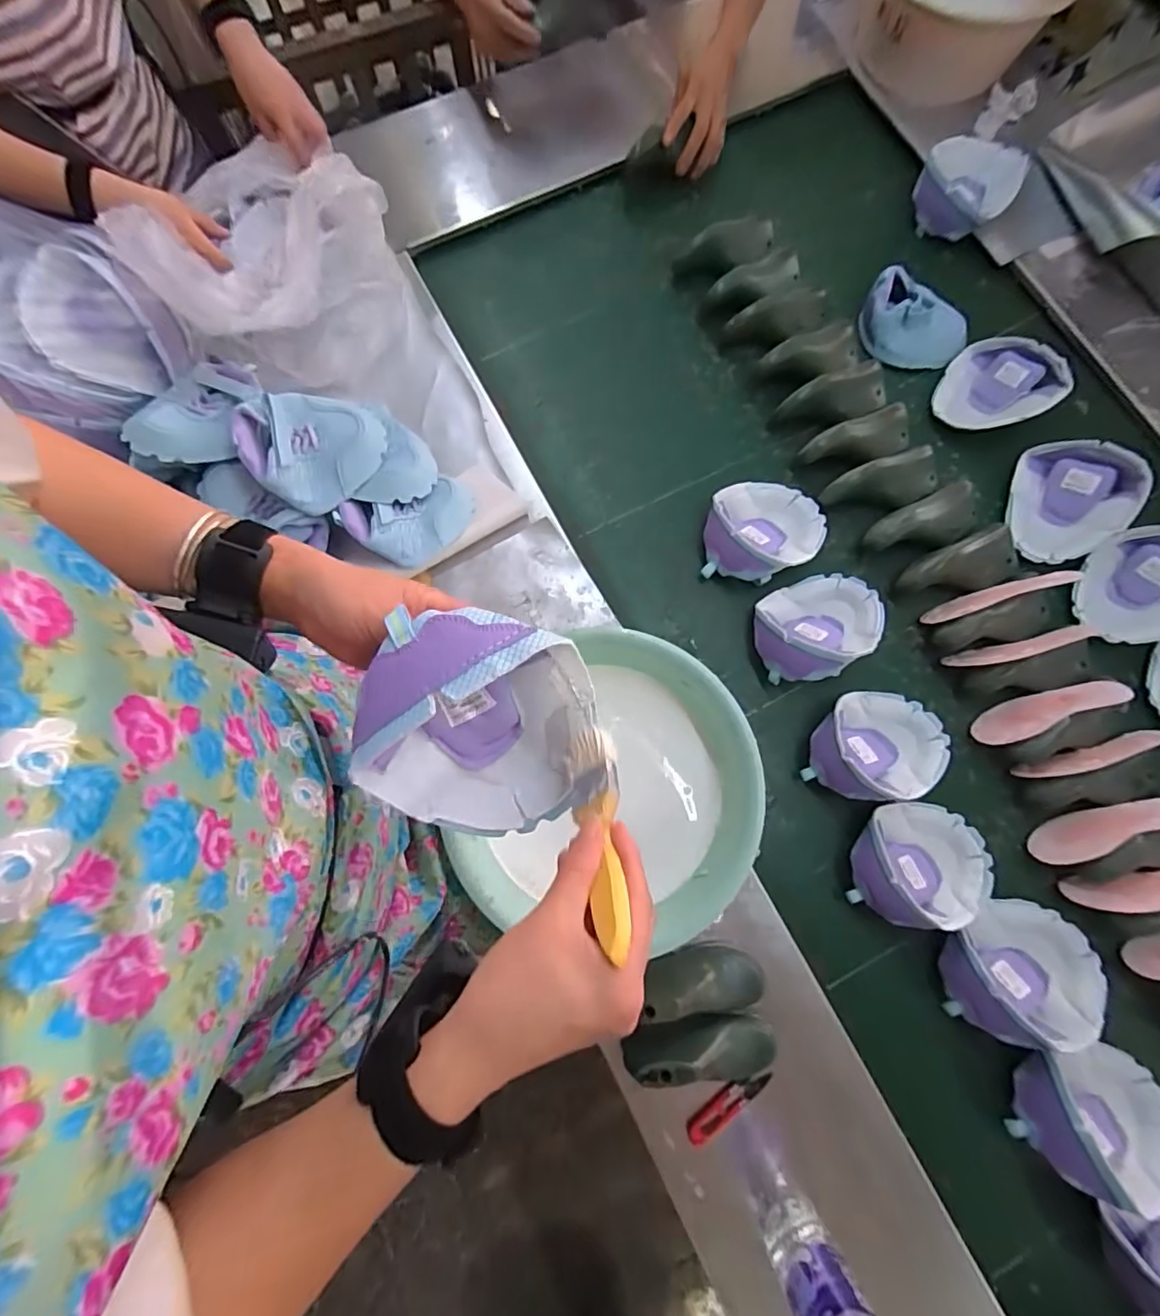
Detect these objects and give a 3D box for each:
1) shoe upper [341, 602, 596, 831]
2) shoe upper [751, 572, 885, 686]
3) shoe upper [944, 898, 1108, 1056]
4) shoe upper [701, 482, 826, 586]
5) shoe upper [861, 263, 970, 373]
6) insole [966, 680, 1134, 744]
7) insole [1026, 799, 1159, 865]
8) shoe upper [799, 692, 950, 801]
[{"bbox_3d":[-0.056,0.046,0.348,0.150,0.080,0.150,-8,104,-33],"label":"shoe upper"},{"bbox_3d":[0.291,-0.044,0.677,0.166,0.078,0.116,-33,82,-6],"label":"shoe upper"},{"bbox_3d":[0.477,0.333,0.594,0.165,0.071,0.120,-7,80,-2],"label":"shoe upper"},{"bbox_3d":[0.238,-0.166,0.709,0.151,0.069,0.137,3,80,0],"label":"shoe upper"},{"bbox_3d":[0.466,-0.465,0.780,0.147,0.068,0.099,32,81,5],"label":"shoe upper"},{"bbox_3d":[0.550,0.062,0.658,0.154,0.057,0.010,-25,117,10],"label":"insole"},{"bbox_3d":[0.594,0.190,0.628,0.163,0.058,0.013,-22,117,3],"label":"insole"},{"bbox_3d":[0.348,0.100,0.649,0.165,0.070,0.124,-1,80,-1],"label":"shoe upper"}]

